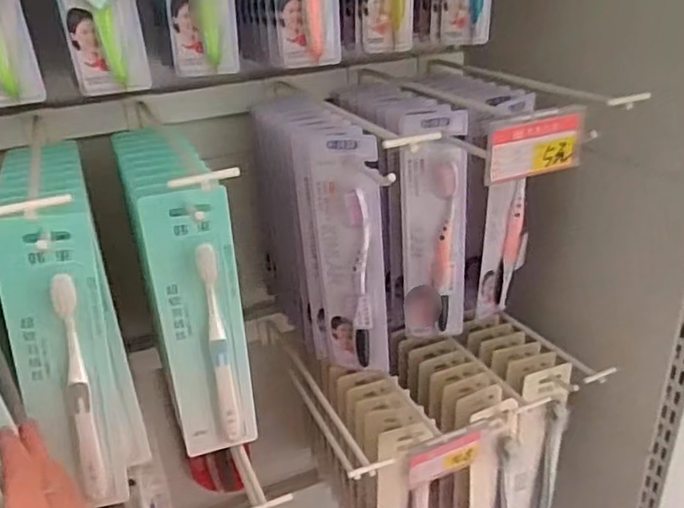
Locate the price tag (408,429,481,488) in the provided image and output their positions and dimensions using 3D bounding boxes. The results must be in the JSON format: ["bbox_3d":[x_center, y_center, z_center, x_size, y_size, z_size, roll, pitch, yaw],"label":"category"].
[{"bbox_3d":[0.090,0.178,0.547,0.071,0.043,0.010,-16,34,-18],"label":"price tag"}]

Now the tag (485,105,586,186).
[{"bbox_3d":[0.135,-0.075,0.438,0.078,0.045,0.011,-16,33,-11],"label":"tag"}]

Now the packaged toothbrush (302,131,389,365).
[{"bbox_3d":[0.007,0.008,0.546,0.062,0.228,0.025,16,33,32],"label":"packaged toothbrush"}]

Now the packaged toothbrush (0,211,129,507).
[{"bbox_3d":[-0.190,0.081,0.433,0.057,0.224,0.020,-9,22,-21],"label":"packaged toothbrush"}]

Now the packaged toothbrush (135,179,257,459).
[{"bbox_3d":[-0.104,0.060,0.476,0.062,0.227,0.014,-11,28,-14],"label":"packaged toothbrush"}]

